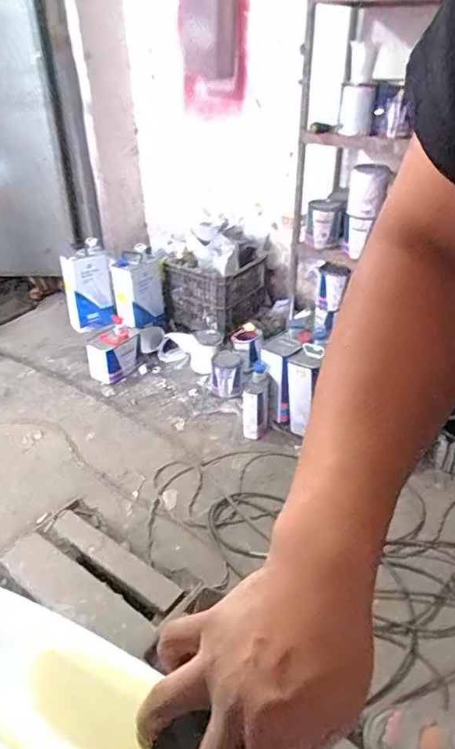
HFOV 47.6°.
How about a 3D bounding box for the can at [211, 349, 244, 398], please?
[{"bbox_3d":[-0.002,0.002,1.770,0.125,0.146,0.117,0,34,0],"label":"can"}]

